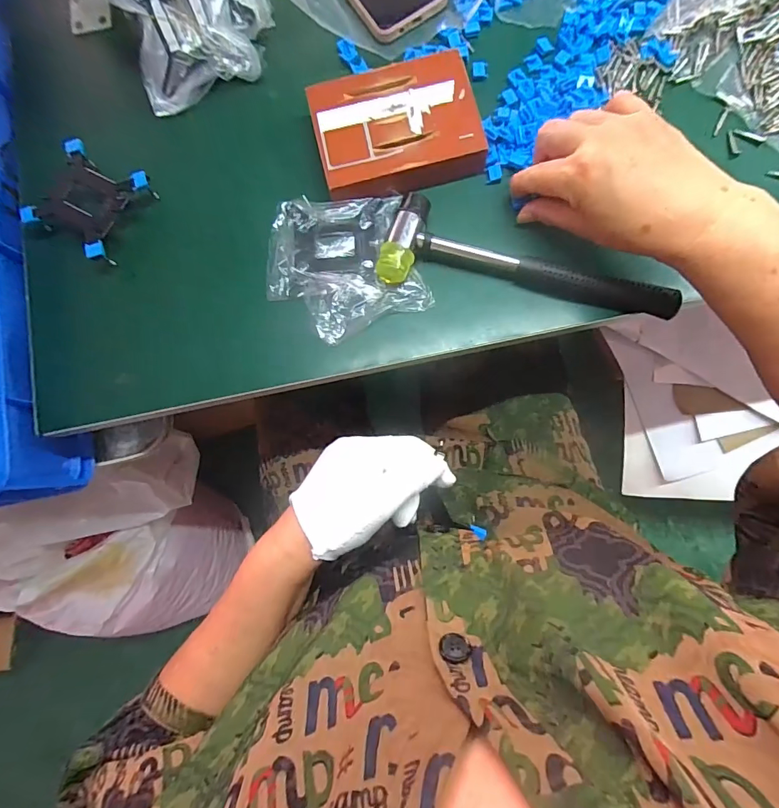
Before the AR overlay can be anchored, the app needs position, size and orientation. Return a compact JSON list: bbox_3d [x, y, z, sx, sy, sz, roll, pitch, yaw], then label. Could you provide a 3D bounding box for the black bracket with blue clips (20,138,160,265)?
[{"bbox_3d":[-0.269,-0.182,0.390,0.088,0.026,0.085,29,86,6],"label":"black bracket with blue clips"}]

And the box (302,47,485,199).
[{"bbox_3d":[0.005,-0.243,0.381,0.135,0.024,0.106,-13,83,1],"label":"box"}]

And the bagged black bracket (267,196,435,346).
[{"bbox_3d":[-0.043,-0.126,0.381,0.127,0.010,0.130,-18,83,1],"label":"bagged black bracket"}]

